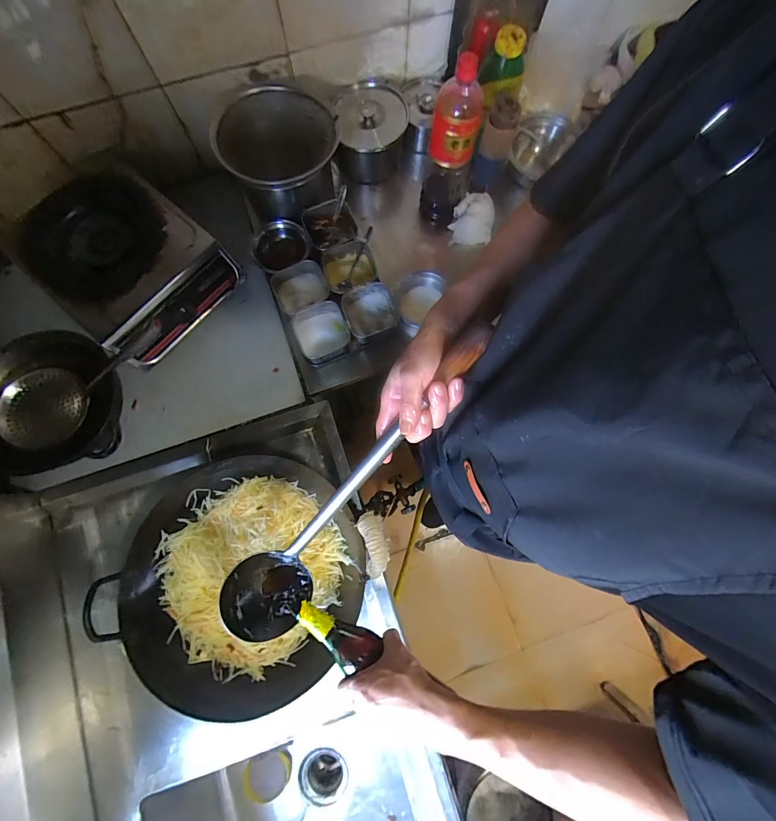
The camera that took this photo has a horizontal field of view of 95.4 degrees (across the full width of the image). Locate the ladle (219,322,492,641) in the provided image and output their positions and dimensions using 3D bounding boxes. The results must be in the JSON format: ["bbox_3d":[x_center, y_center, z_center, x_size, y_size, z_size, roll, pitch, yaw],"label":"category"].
[{"bbox_3d":[-0.047,0.104,0.441,0.100,0.089,0.492,41,108,7],"label":"ladle"}]

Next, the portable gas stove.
[{"bbox_3d":[-0.525,-0.302,0.721,0.369,0.111,0.301,41,81,7],"label":"portable gas stove"}]

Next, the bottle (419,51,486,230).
[{"bbox_3d":[0.117,-0.473,0.664,0.090,0.297,0.069,10,79,1],"label":"bottle"}]

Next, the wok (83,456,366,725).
[{"bbox_3d":[-0.240,0.269,0.590,0.371,0.092,0.374,0,79,-1],"label":"wok"}]

